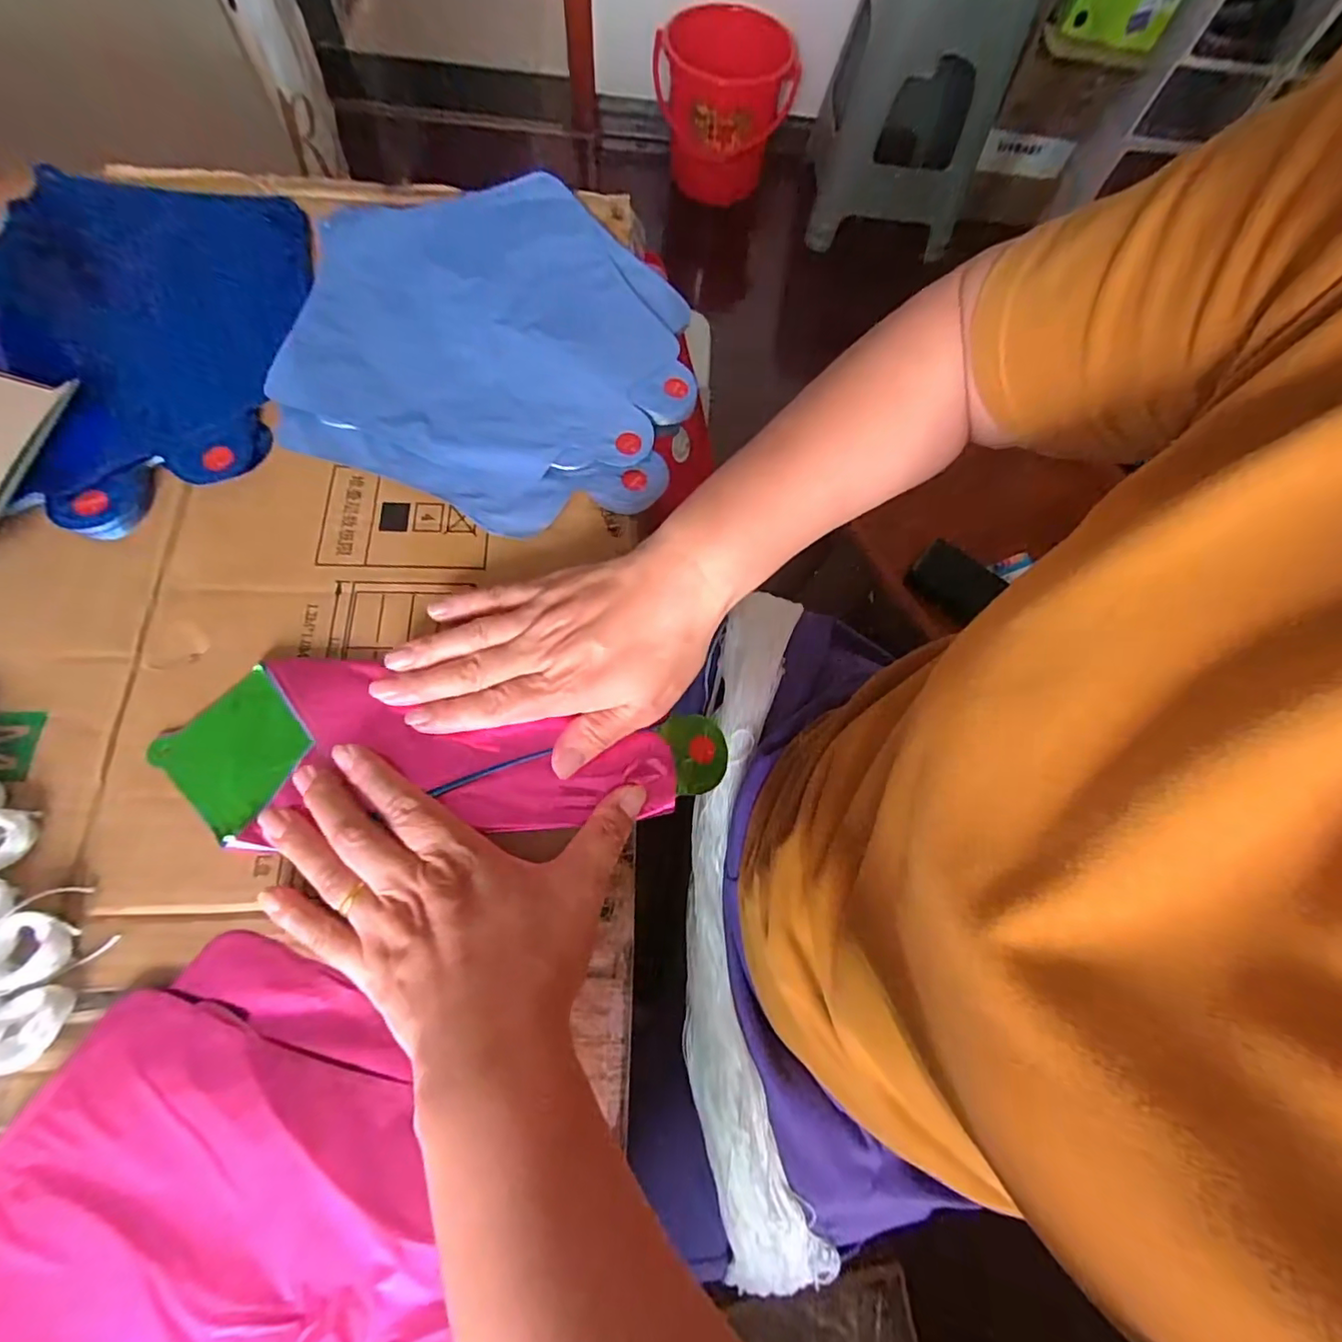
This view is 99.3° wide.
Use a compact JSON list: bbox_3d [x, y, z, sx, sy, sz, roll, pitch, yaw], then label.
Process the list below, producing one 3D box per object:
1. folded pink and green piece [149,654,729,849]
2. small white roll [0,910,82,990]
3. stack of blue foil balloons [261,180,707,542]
[{"bbox_3d":[-0.105,0.044,0.285,0.266,0.017,0.084,5,71,-6],"label":"folded pink and green piece"},{"bbox_3d":[-0.270,0.117,0.240,0.033,0.014,0.028,-4,71,-2],"label":"small white roll"},{"bbox_3d":[-0.109,-0.210,0.355,0.231,0.012,0.257,1,71,-1],"label":"stack of blue foil balloons"}]

